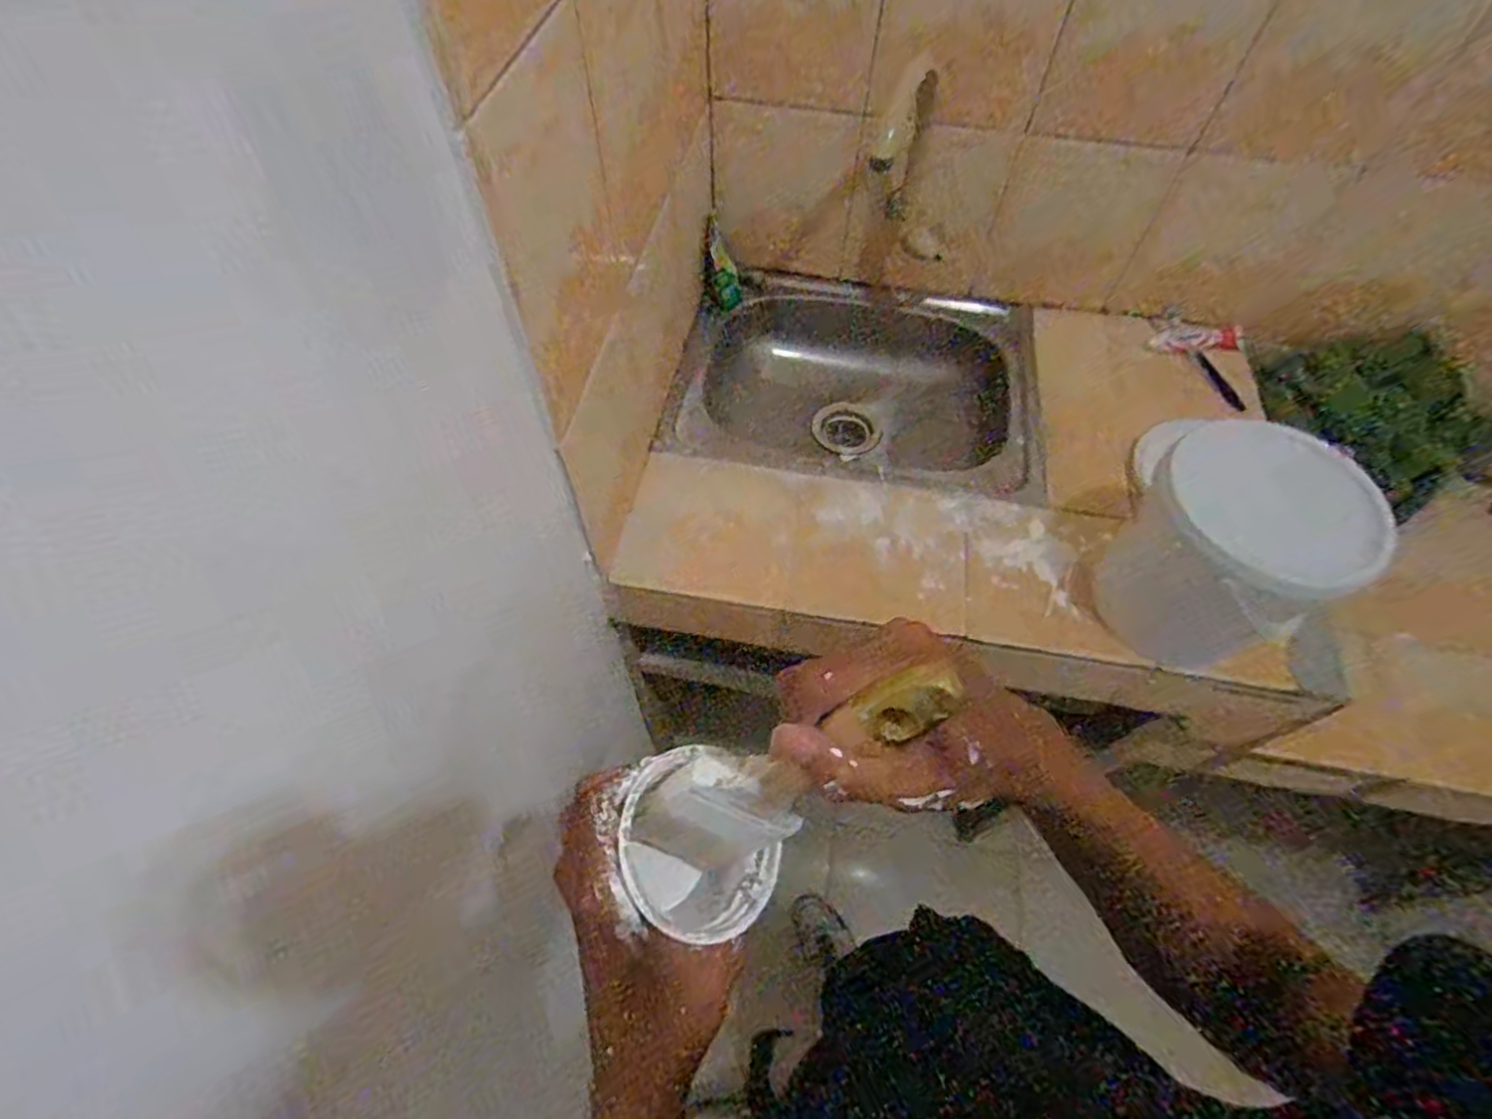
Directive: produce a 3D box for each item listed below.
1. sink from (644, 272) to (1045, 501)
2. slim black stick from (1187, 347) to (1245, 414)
[{"bbox_3d":[0.158,-0.219,0.990,0.486,0.165,0.372,15,59,5],"label":"sink"},{"bbox_3d":[0.643,-0.247,0.933,0.011,0.014,0.107,-31,82,-18],"label":"slim black stick"}]

